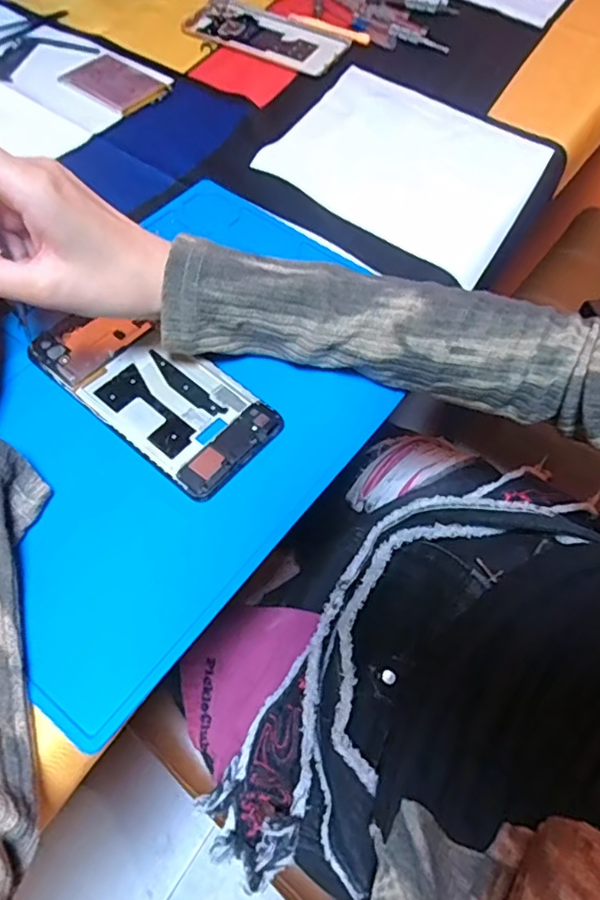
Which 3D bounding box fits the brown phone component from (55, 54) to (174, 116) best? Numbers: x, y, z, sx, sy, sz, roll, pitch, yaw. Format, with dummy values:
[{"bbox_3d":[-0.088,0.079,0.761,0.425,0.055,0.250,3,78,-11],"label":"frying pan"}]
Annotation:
[{"bbox_3d":[-0.162,-0.320,0.508,0.087,0.004,0.059,34,63,15],"label":"brown phone component"}]

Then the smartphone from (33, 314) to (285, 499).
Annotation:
[{"bbox_3d":[-0.085,-0.037,0.344,0.148,0.007,0.069,37,64,17],"label":"smartphone"}]

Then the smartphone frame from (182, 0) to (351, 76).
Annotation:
[{"bbox_3d":[-0.034,-0.410,0.576,0.160,0.005,0.083,30,62,13],"label":"smartphone frame"}]

